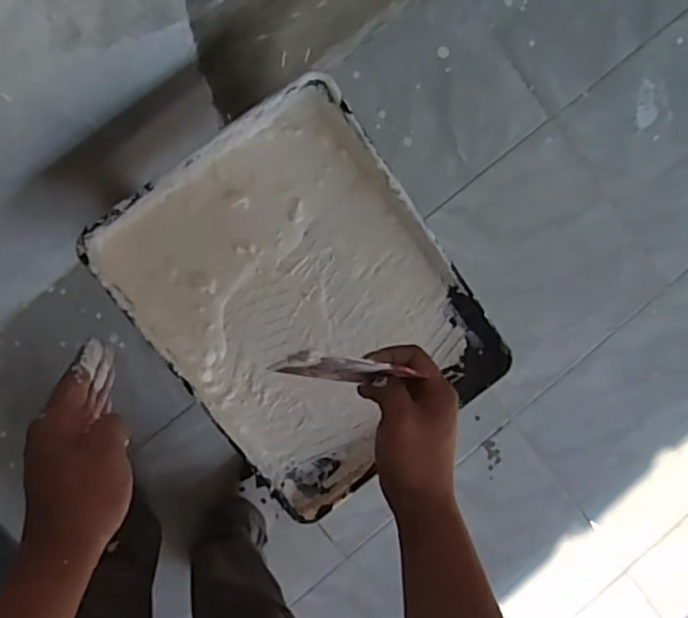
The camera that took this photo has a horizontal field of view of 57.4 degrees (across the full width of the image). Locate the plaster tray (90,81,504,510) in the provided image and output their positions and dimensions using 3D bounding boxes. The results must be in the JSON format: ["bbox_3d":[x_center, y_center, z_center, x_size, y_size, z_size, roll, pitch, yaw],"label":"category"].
[{"bbox_3d":[-0.035,-0.004,0.624,0.279,0.058,0.355,-36,98,-5],"label":"plaster tray"}]

